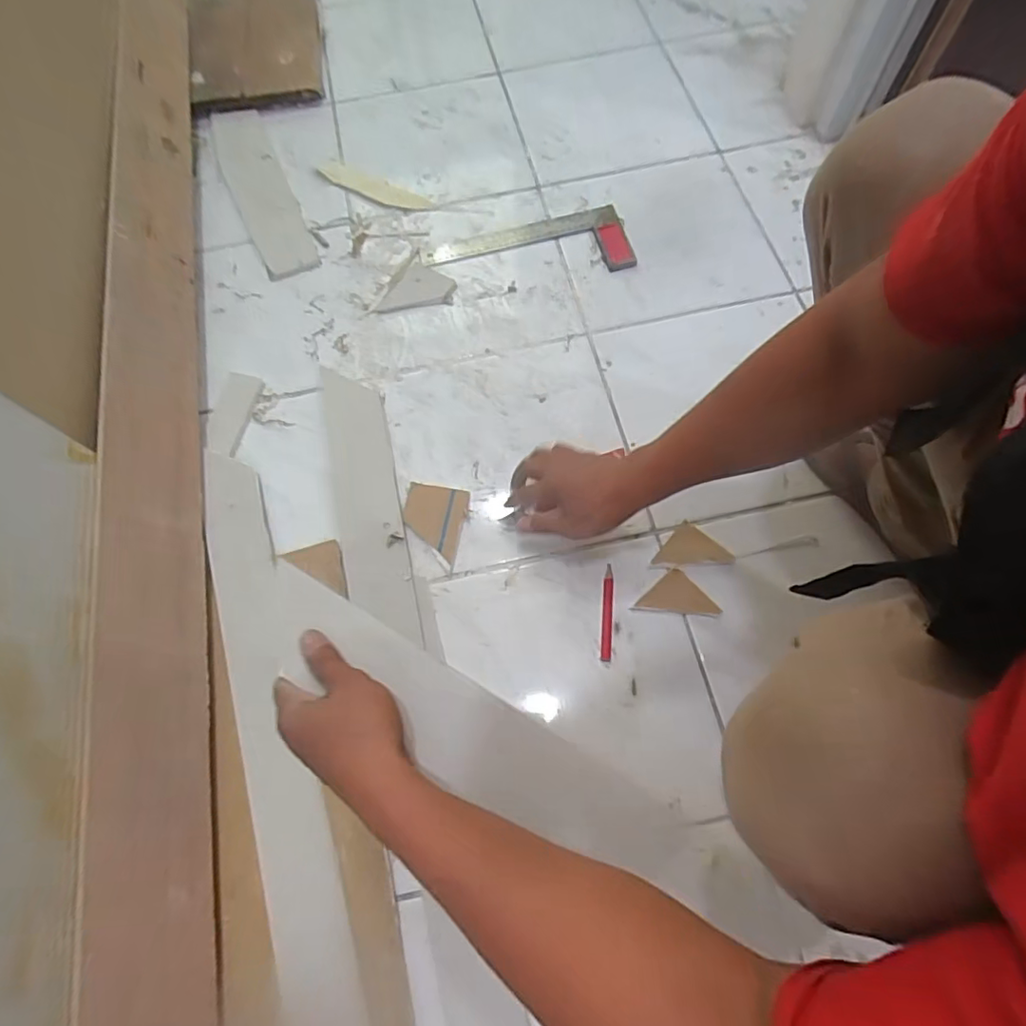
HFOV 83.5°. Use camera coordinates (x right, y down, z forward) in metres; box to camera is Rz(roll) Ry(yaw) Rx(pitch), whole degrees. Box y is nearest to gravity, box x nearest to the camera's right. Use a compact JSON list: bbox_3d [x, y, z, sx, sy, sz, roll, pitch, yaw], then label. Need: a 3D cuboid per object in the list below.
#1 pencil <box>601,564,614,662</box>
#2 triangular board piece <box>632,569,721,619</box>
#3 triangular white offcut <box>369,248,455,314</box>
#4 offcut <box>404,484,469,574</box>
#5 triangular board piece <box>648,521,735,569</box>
[{"bbox_3d":[0.105,0.109,0.634,0.012,0.008,0.104,4,67,3],"label":"pencil"},{"bbox_3d":[0.182,0.088,0.640,0.091,0.005,0.047,5,67,3],"label":"triangular board piece"},{"bbox_3d":[-0.133,-0.322,0.816,0.094,0.017,0.116,24,69,11],"label":"triangular white offcut"},{"bbox_3d":[-0.094,0.010,0.677,0.072,0.008,0.094,9,67,5],"label":"offcut"},{"bbox_3d":[0.202,0.053,0.652,0.068,0.005,0.070,41,73,16],"label":"triangular board piece"}]

